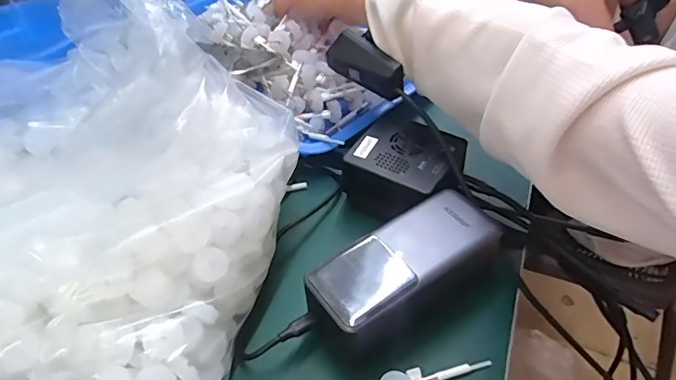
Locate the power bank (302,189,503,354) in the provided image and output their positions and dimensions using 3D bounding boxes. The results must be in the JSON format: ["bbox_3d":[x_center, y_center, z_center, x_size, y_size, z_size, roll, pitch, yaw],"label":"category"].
[{"bbox_3d":[0.044,0.060,0.326,0.132,0.053,0.057,-28,51,-23],"label":"power bank"}]

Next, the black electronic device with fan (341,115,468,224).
[{"bbox_3d":[0.056,-0.012,0.397,0.082,0.052,0.076,24,51,24],"label":"black electronic device with fan"}]

